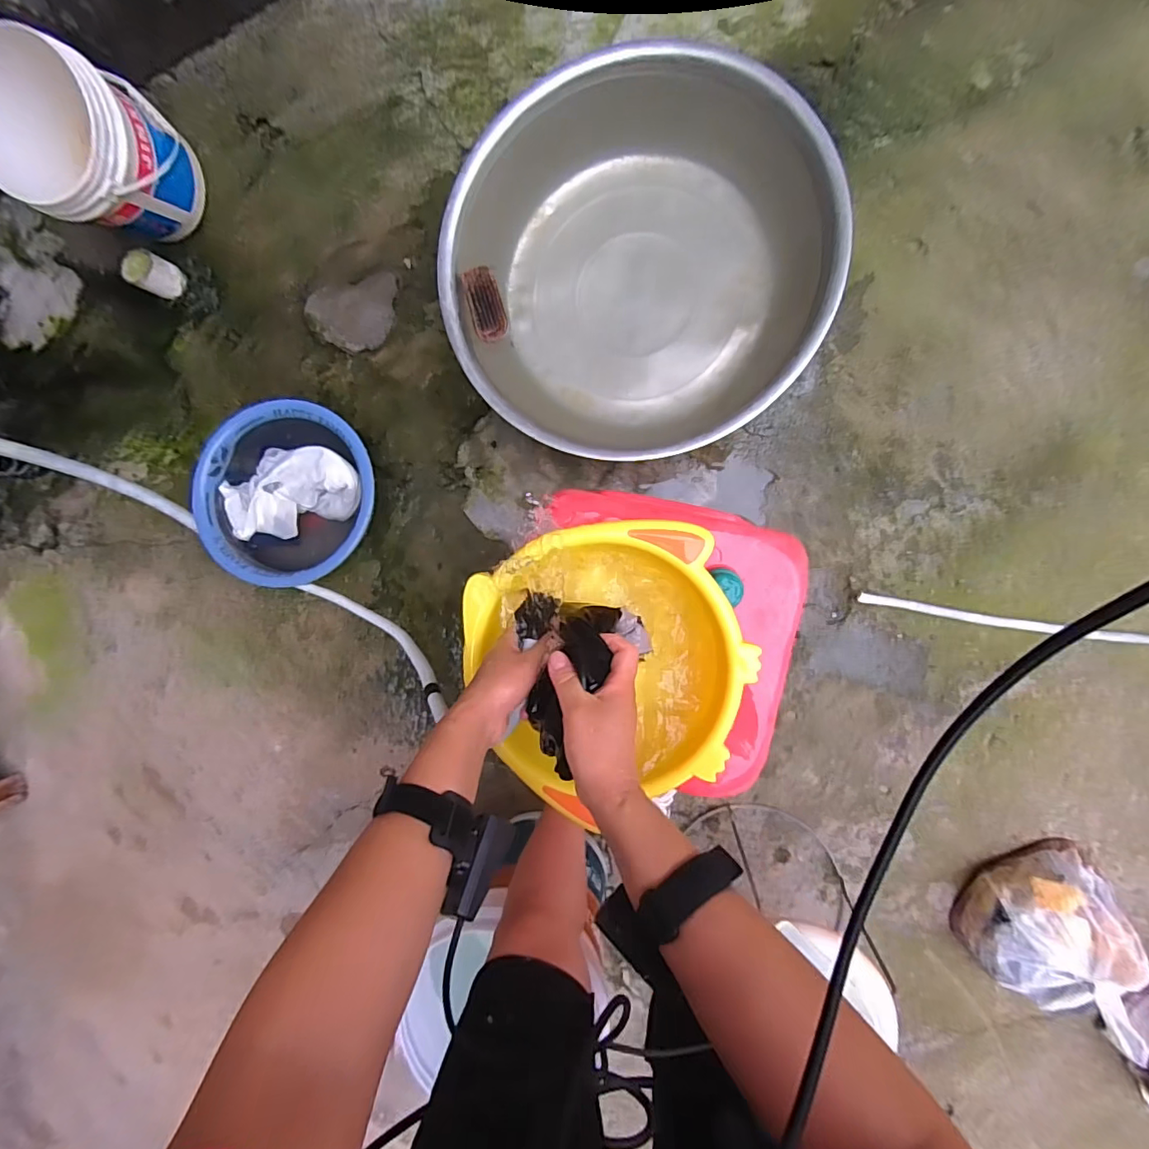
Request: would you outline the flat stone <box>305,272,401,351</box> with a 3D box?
[{"bbox_3d":[-0.474,-0.553,1.101,0.212,0.033,0.143,-5,93,7],"label":"flat stone"}]

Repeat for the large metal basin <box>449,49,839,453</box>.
[{"bbox_3d":[0.099,-0.527,0.918,0.624,0.185,0.647,0,94,7],"label":"large metal basin"}]

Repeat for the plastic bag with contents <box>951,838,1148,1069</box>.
[{"bbox_3d":[0.832,0.616,0.891,0.239,0.131,0.272,14,95,6],"label":"plastic bag with contents"}]

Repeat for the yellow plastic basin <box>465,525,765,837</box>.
[{"bbox_3d":[0.032,0.083,0.492,0.249,0.077,0.256,0,94,7],"label":"yellow plastic basin"}]

